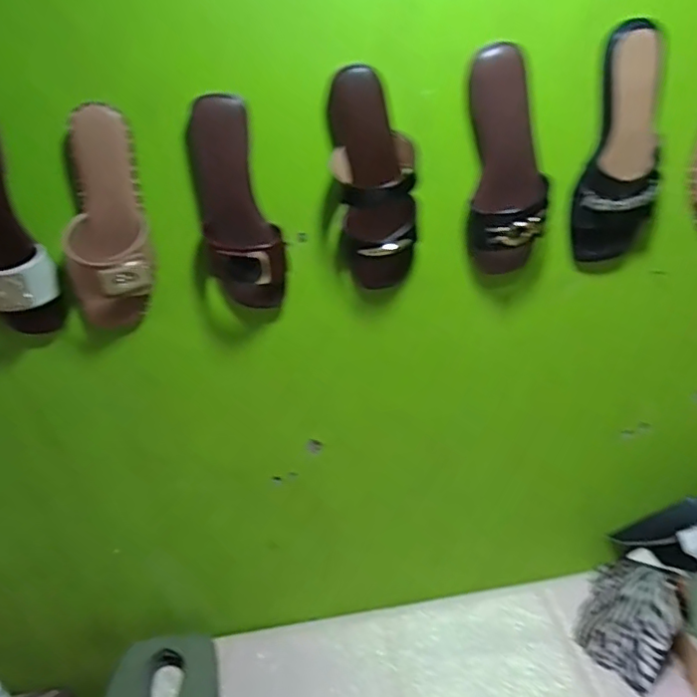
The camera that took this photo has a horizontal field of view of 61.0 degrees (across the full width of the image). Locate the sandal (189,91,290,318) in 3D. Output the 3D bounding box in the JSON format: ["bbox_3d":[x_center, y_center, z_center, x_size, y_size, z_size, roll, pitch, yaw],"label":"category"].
[{"bbox_3d":[-0.118,-0.145,0.640,0.080,0.233,0.062,-12,27,-10],"label":"sandal"}]

